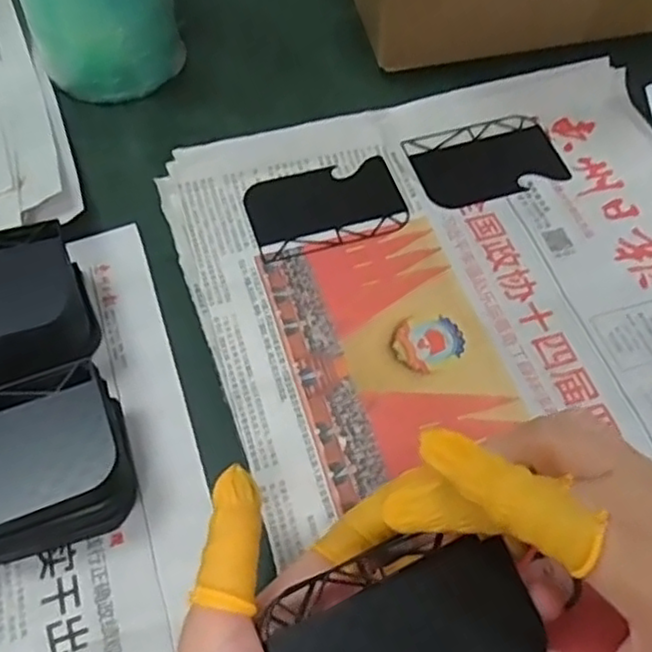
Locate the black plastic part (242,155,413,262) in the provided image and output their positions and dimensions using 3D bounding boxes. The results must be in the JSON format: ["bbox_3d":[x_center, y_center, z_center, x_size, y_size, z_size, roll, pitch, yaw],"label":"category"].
[{"bbox_3d":[0.000,-0.065,0.370,0.084,0.004,0.052,-16,63,-10],"label":"black plastic part"}]

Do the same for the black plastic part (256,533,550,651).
[{"bbox_3d":[0.027,0.099,0.221,0.084,0.007,0.051,-17,63,-11],"label":"black plastic part"}]

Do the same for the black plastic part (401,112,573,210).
[{"bbox_3d":[0.093,-0.096,0.394,0.085,0.004,0.054,-17,63,-11],"label":"black plastic part"}]

